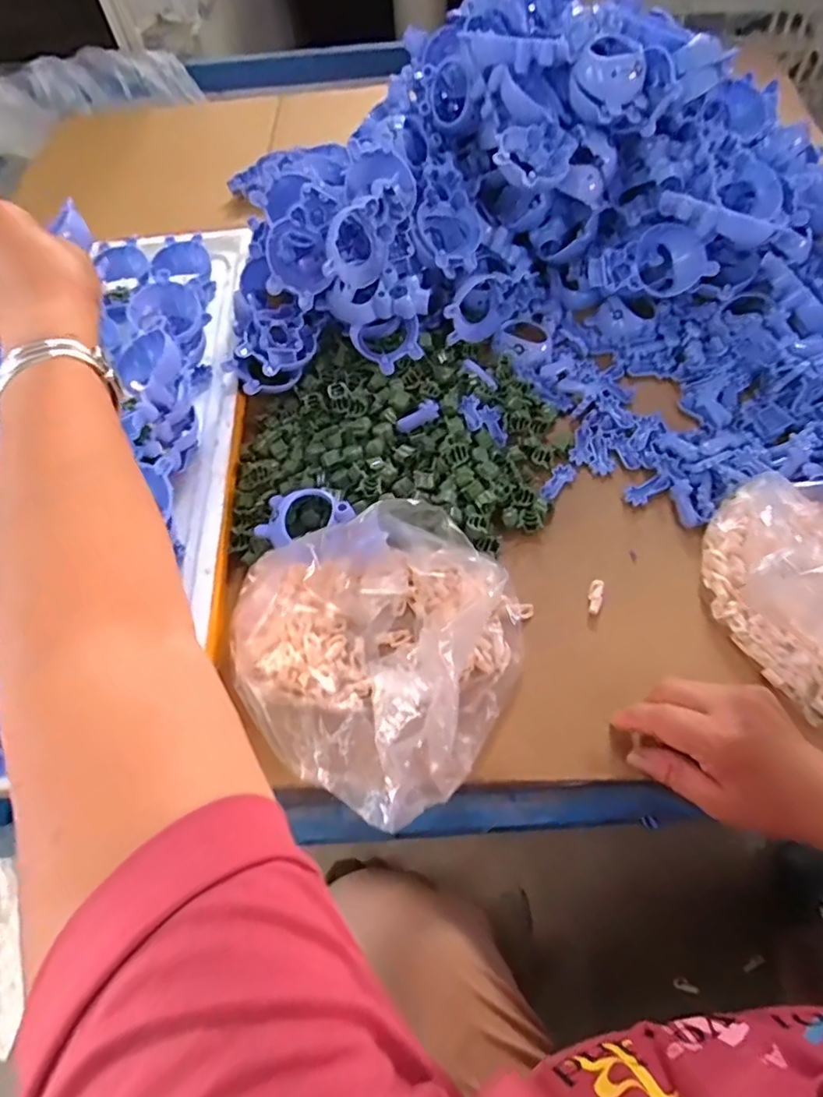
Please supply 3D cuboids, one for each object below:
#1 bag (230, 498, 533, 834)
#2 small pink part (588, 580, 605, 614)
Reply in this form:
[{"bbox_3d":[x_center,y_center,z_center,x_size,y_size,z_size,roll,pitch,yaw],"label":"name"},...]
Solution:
[{"bbox_3d":[-0.028,0.059,0.386,0.204,0.074,0.192,34,68,21],"label":"bag"},{"bbox_3d":[0.139,0.037,0.421,0.011,0.011,0.027,15,62,12],"label":"small pink part"}]

